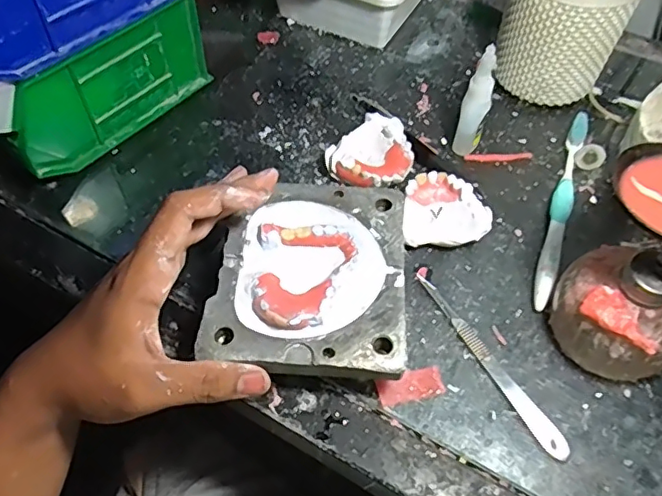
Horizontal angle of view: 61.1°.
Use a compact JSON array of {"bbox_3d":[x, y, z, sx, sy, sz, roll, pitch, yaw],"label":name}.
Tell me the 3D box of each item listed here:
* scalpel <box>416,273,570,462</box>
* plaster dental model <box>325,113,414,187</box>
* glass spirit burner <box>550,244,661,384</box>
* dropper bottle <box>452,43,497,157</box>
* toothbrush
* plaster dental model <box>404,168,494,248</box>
[{"bbox_3d":[0.095,0.069,0.346,0.013,0.004,0.135,-28,60,-17],"label":"scalpel"},{"bbox_3d":[0.028,-0.069,0.428,0.062,0.026,0.063,-5,56,-3],"label":"plaster dental model"},{"bbox_3d":[0.170,0.036,0.327,0.064,0.072,0.075,-38,64,-23],"label":"glass spirit burner"},{"bbox_3d":[0.109,-0.106,0.420,0.019,0.085,0.025,16,58,10],"label":"dropper bottle"},{"bbox_3d":[0.170,-0.033,0.414,0.015,0.015,0.185,19,58,12],"label":"toothbrush"},{"bbox_3d":[0.081,-0.026,0.401,0.059,0.027,0.054,0,56,0],"label":"plaster dental model"}]

